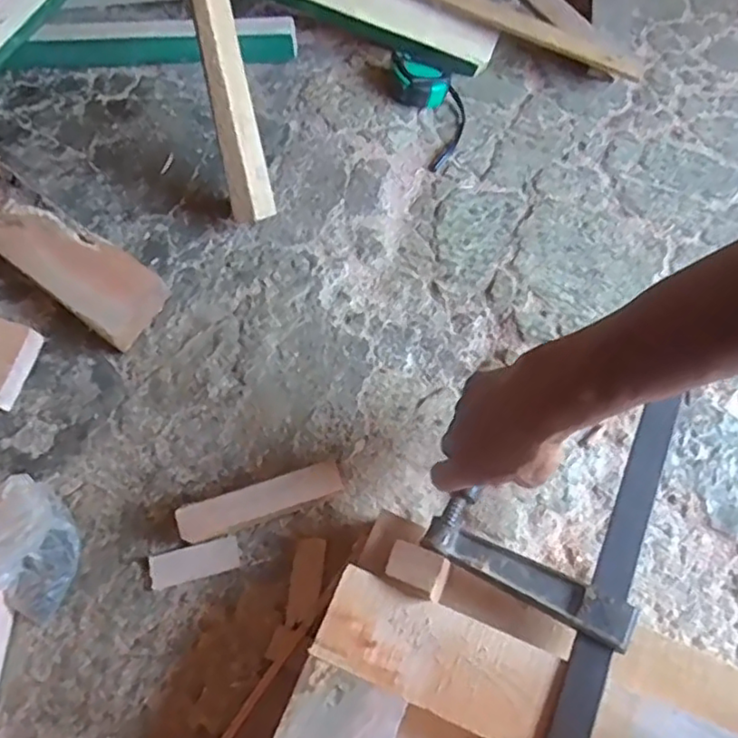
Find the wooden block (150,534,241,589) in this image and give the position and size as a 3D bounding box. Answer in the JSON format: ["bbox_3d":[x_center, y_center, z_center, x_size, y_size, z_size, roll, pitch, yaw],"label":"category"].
[{"bbox_3d":[-0.156,0.172,0.581,0.079,0.009,0.029,-14,67,-5],"label":"wooden block"}]

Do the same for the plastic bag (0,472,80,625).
[{"bbox_3d":[-0.297,0.152,0.555,0.077,0.080,0.109,13,67,7],"label":"plastic bag"}]

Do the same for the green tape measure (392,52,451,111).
[{"bbox_3d":[0.060,-0.344,0.789,0.075,0.042,0.050,17,67,9],"label":"green tape measure"}]

